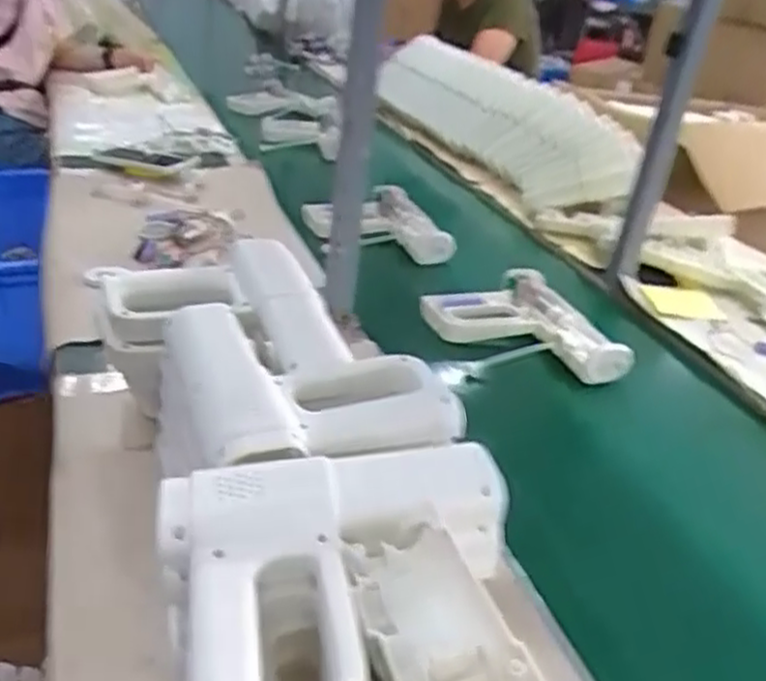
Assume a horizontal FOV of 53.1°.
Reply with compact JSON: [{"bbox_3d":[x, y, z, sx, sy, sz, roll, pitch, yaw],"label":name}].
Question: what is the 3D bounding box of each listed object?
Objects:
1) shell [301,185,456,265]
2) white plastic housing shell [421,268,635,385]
[{"bbox_3d":[-0.015,-0.176,1.201,0.185,0.058,0.216,-8,33,-22],"label":"shell"},{"bbox_3d":[0.165,-0.016,0.937,0.188,0.045,0.203,-5,32,-19],"label":"white plastic housing shell"}]

